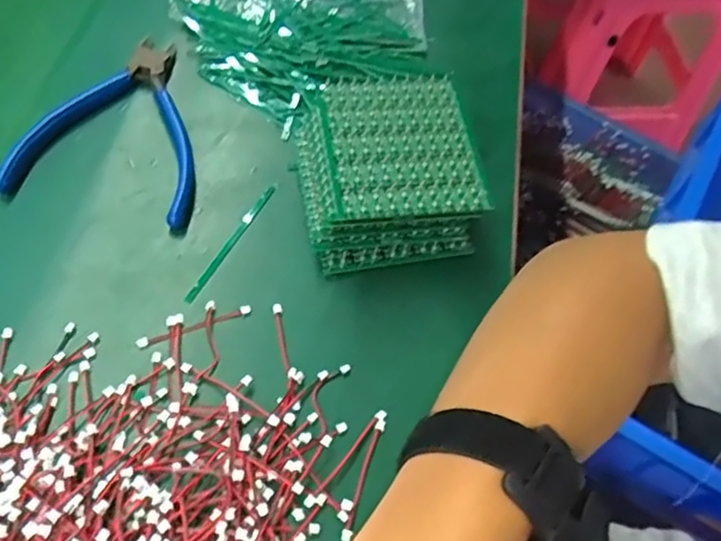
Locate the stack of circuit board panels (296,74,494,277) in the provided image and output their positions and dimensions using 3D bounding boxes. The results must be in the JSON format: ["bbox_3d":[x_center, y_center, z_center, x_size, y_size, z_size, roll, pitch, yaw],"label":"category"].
[{"bbox_3d":[0.014,-0.056,0.361,0.093,0.050,0.089,-9,61,-12],"label":"stack of circuit board panels"}]

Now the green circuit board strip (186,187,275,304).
[{"bbox_3d":[-0.072,-0.017,0.359,0.006,0.004,0.087,24,60,8],"label":"green circuit board strip"}]

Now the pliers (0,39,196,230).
[{"bbox_3d":[-0.139,-0.089,0.387,0.102,0.018,0.129,10,59,0],"label":"pliers"}]

